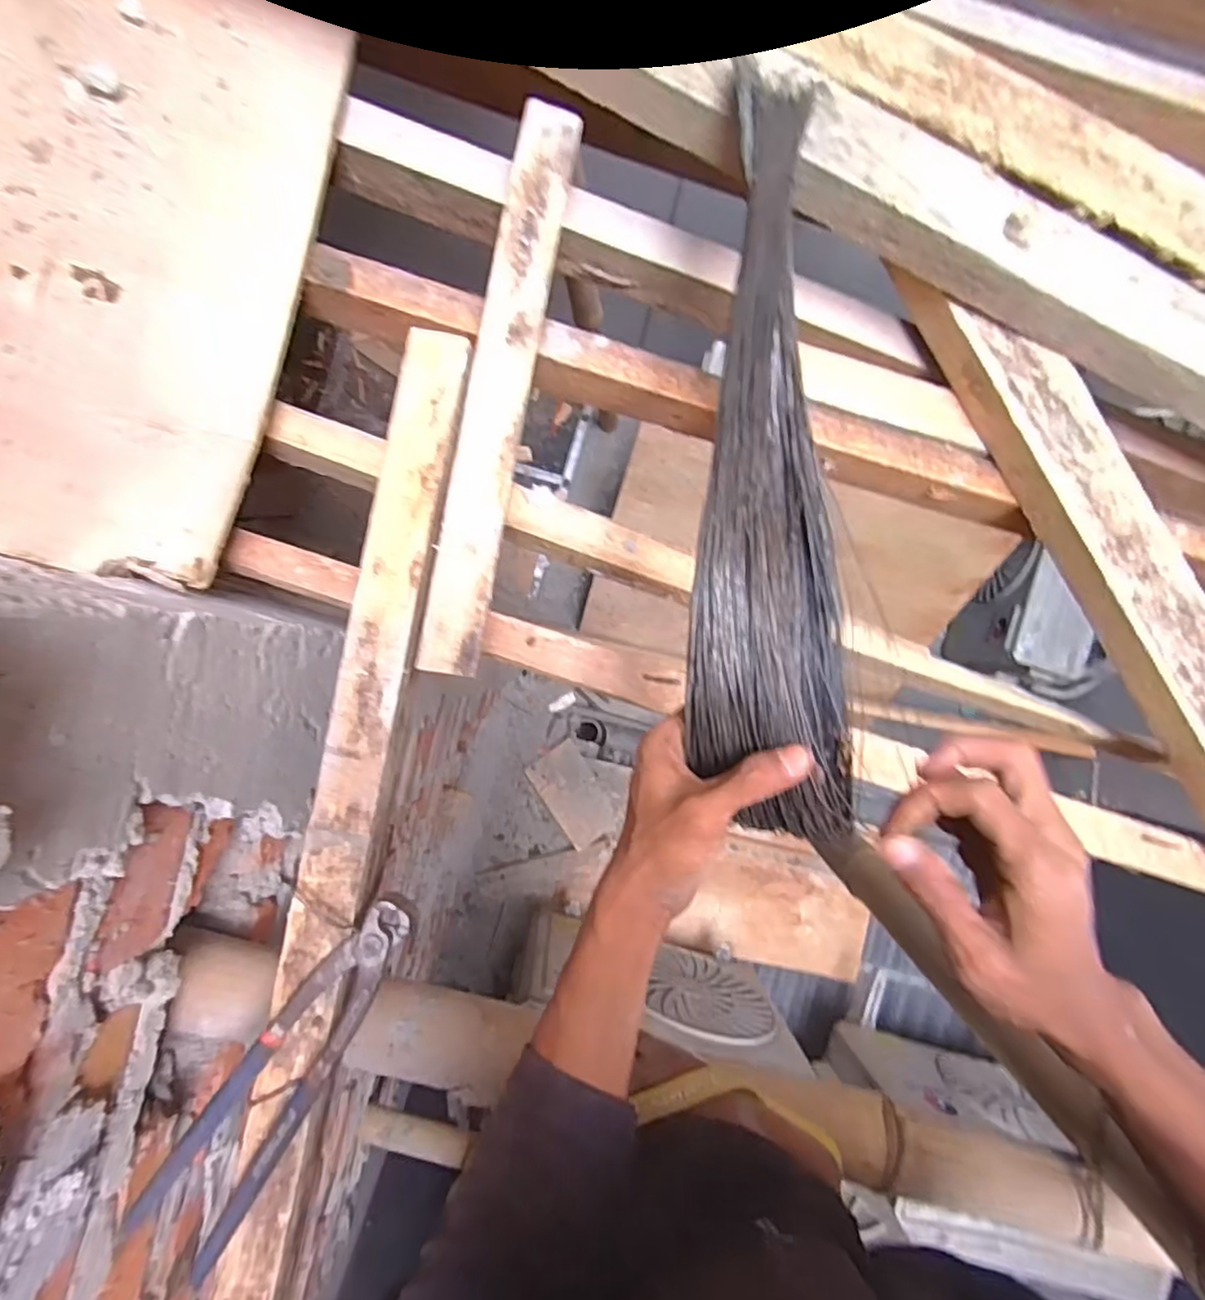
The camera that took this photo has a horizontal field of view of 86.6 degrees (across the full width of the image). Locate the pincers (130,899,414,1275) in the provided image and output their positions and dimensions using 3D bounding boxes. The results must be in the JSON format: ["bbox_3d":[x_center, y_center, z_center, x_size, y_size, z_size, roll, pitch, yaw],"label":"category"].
[{"bbox_3d":[-0.177,0.238,0.365,0.052,0.021,0.208,36,88,-3],"label":"pincers"}]

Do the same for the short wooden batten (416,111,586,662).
[{"bbox_3d":[-0.064,-0.164,0.399,0.037,0.016,0.359,10,89,-3],"label":"short wooden batten"}]

